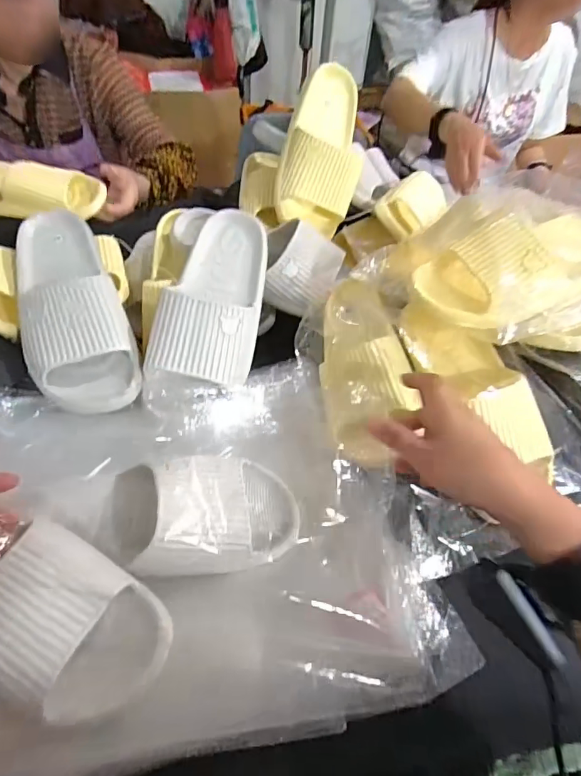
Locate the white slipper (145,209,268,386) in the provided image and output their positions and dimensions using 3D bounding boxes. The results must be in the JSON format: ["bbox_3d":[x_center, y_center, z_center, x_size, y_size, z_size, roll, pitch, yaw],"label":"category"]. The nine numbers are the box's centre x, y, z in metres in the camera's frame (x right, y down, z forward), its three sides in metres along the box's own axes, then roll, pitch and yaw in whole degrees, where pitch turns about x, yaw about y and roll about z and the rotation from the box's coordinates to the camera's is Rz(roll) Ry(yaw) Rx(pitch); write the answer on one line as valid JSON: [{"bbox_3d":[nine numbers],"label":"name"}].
[{"bbox_3d":[-0.084,-0.115,0.531,0.107,0.074,0.220,10,67,3],"label":"white slipper"}]

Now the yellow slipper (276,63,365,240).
[{"bbox_3d":[0.045,-0.332,0.641,0.105,0.058,0.223,8,84,2],"label":"yellow slipper"}]

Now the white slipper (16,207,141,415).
[{"bbox_3d":[-0.247,-0.100,0.508,0.109,0.059,0.274,-17,68,-21],"label":"white slipper"}]

